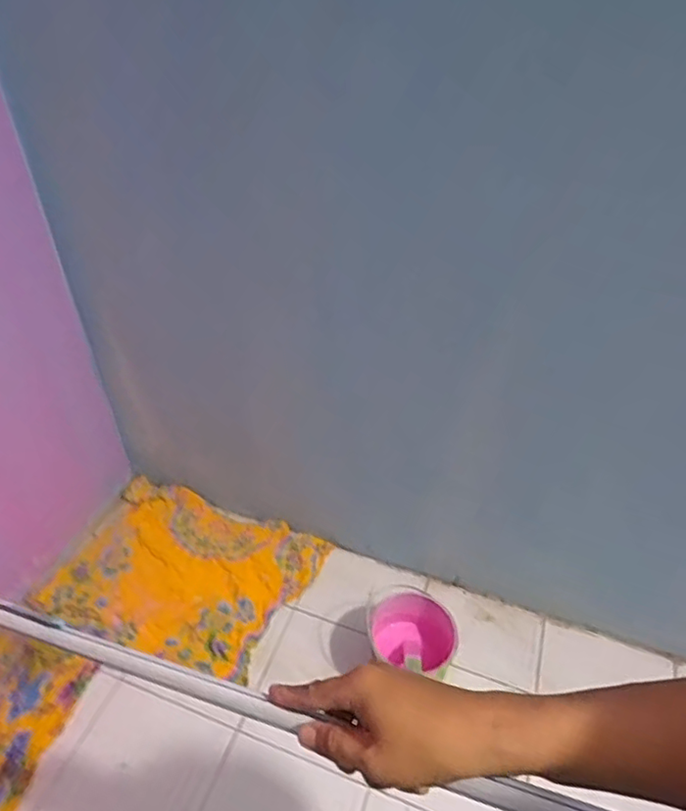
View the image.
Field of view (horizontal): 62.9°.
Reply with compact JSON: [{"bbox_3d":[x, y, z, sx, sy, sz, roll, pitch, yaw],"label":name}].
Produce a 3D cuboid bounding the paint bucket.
[{"bbox_3d":[0.146,0.515,1.237,0.184,0.177,0.208,6,41,6],"label":"paint bucket"}]

